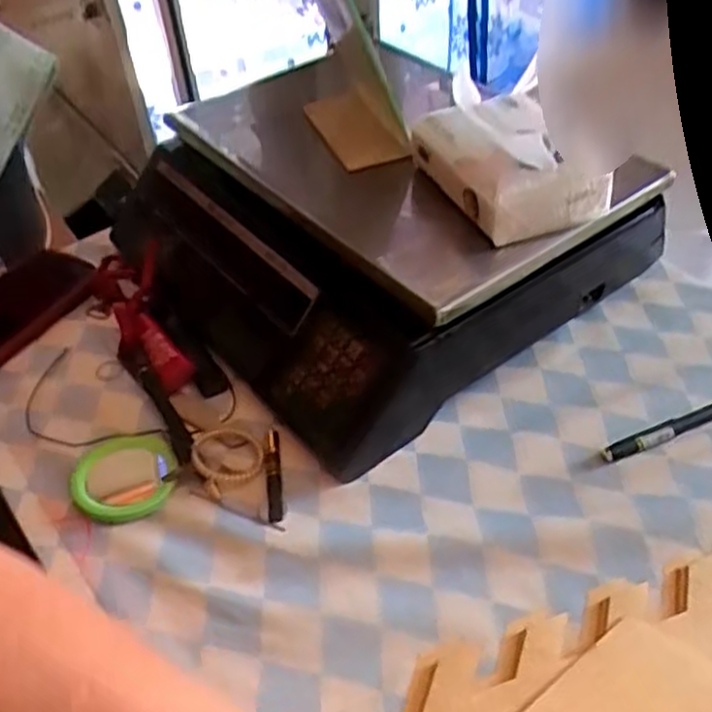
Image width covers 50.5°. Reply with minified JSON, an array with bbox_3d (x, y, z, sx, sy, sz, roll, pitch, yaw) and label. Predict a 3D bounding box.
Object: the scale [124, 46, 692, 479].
[{"bbox_3d":[-0.003,-0.113,0.606,0.300,0.117,0.370,-31,49,-26],"label":"scale"}]

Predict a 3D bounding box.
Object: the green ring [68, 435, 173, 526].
[{"bbox_3d":[-0.152,0.076,0.492,0.065,0.012,0.072,-13,44,-9],"label":"green ring"}]

